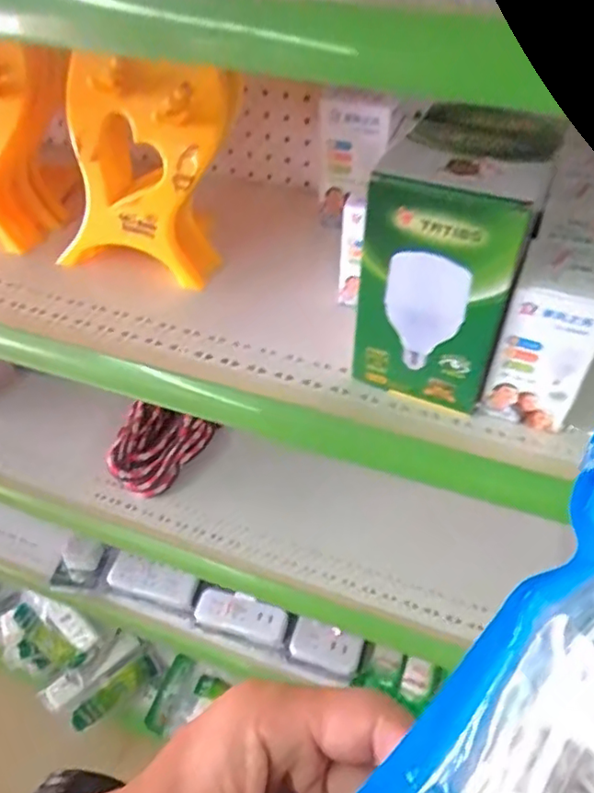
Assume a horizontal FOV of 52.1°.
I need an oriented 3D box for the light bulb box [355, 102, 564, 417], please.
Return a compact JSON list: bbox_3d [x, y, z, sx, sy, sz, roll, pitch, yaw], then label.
[{"bbox_3d":[0.108,-0.098,0.451,0.119,0.178,0.108,20,50,18],"label":"light bulb box"}]

